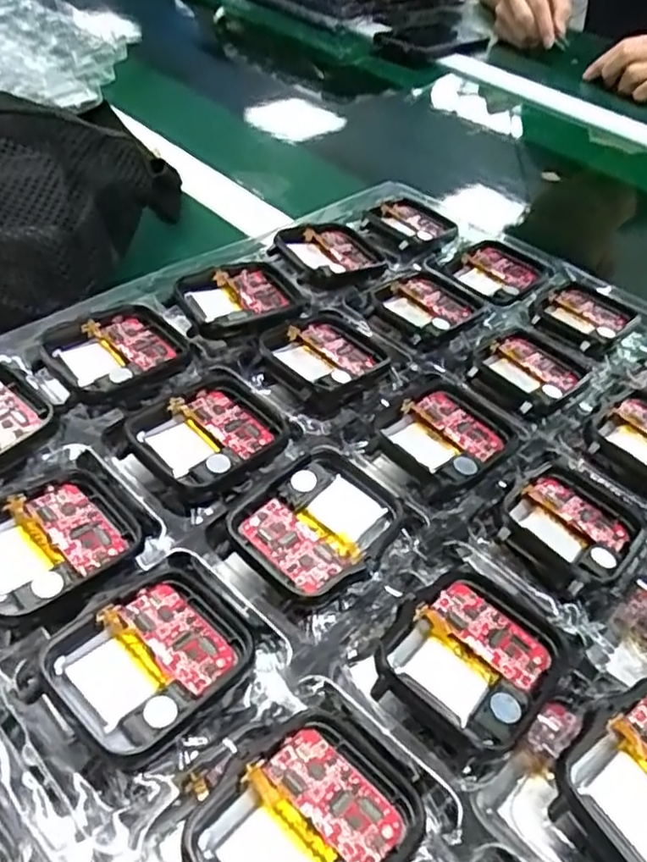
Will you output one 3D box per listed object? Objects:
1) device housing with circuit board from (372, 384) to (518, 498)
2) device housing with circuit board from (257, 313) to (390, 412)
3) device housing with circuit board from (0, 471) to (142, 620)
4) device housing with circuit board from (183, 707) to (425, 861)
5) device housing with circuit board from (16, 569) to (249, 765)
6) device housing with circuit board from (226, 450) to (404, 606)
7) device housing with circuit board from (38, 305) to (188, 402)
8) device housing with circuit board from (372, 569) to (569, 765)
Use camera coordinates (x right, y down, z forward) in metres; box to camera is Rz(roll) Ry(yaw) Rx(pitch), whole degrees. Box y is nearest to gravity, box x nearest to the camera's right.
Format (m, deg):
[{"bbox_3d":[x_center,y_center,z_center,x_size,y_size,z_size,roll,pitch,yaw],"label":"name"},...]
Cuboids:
[{"bbox_3d":[0.040,0.002,0.218,0.046,0.006,0.036,-31,56,-31],"label":"device housing with circuit board"},{"bbox_3d":[0.002,-0.027,0.245,0.046,0.012,0.039,-29,55,-30],"label":"device housing with circuit board"},{"bbox_3d":[-0.074,0.030,0.181,0.044,0.009,0.036,-30,55,-30],"label":"device housing with circuit board"},{"bbox_3d":[-0.003,0.082,0.138,0.036,0.006,0.045,34,51,25],"label":"device housing with circuit board"},{"bbox_3d":[-0.041,0.055,0.162,0.038,0.008,0.046,33,51,24],"label":"device housing with circuit board"},{"bbox_3d":[0.000,0.024,0.188,0.044,0.006,0.037,-31,56,-31],"label":"device housing with circuit board"},{"bbox_3d":[-0.071,-0.028,0.231,0.044,0.006,0.039,-25,53,-27],"label":"device housing with circuit board"},{"bbox_3d":[0.037,0.055,0.165,0.038,0.005,0.046,37,53,27],"label":"device housing with circuit board"}]

